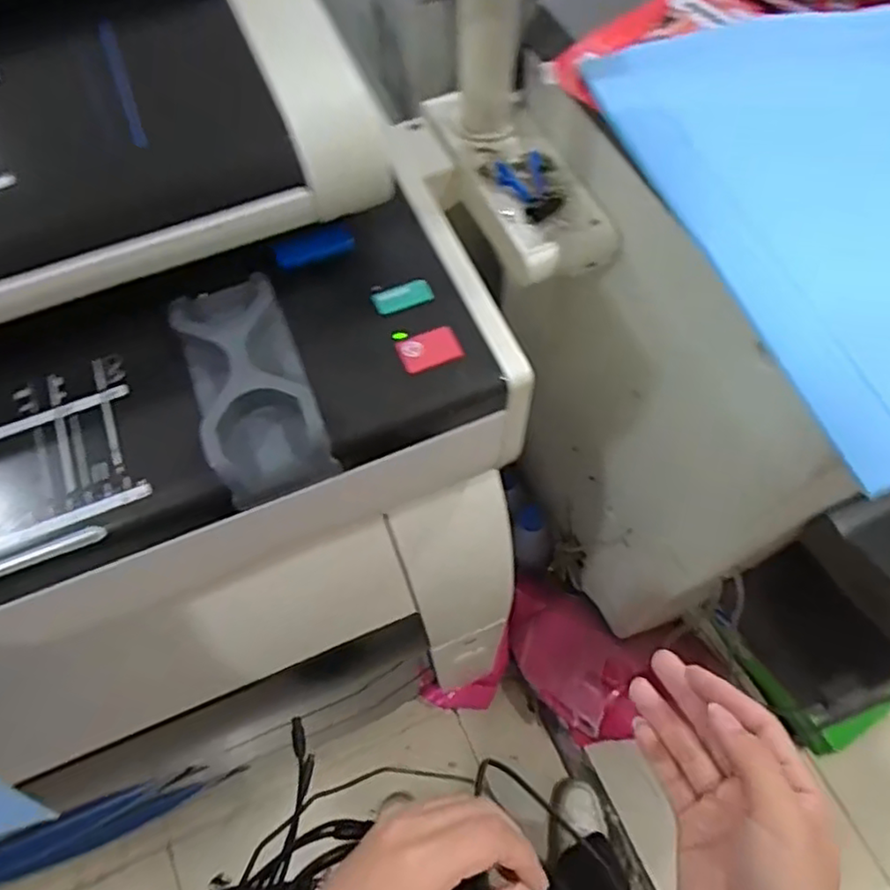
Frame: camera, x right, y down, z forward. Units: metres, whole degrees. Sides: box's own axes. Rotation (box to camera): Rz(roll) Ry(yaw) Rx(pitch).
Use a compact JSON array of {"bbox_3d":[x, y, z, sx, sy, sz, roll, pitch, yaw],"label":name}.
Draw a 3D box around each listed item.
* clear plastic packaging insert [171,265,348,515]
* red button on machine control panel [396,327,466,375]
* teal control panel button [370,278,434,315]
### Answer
[{"bbox_3d":[-0.113,-0.040,0.372,0.062,0.032,0.143,-22,65,-9],"label":"clear plastic packaging insert"},{"bbox_3d":[-0.009,-0.056,0.378,0.035,0.004,0.025,-21,65,-8],"label":"red button on machine control panel"},{"bbox_3d":[-0.026,-0.091,0.397,0.036,0.005,0.018,-15,65,-6],"label":"teal control panel button"}]

